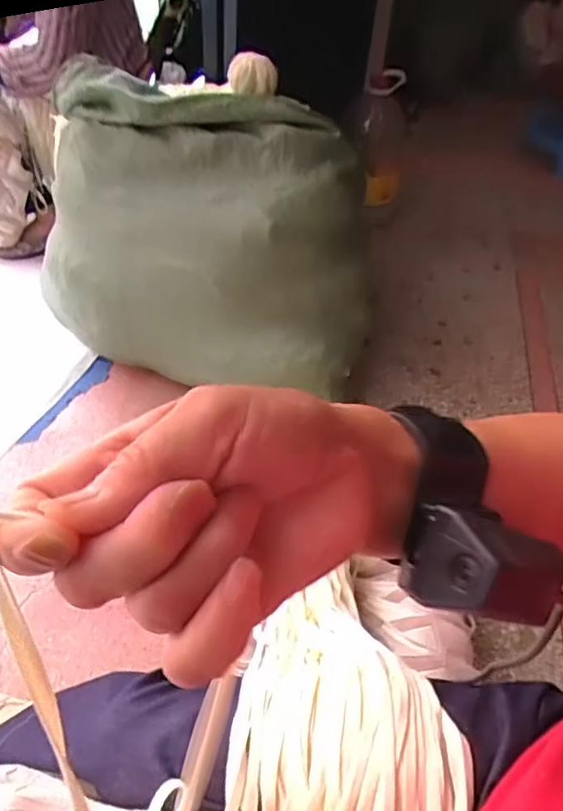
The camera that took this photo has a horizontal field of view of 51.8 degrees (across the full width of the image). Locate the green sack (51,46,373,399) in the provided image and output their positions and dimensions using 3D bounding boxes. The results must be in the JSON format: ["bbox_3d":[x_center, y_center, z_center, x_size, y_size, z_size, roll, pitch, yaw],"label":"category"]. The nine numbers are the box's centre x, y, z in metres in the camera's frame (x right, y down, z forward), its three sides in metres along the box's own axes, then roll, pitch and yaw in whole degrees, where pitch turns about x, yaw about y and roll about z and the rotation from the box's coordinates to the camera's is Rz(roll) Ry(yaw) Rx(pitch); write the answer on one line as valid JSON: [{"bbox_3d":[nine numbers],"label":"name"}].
[{"bbox_3d":[-0.152,-0.324,1.121,0.664,0.469,0.299,14,46,8],"label":"green sack"}]

